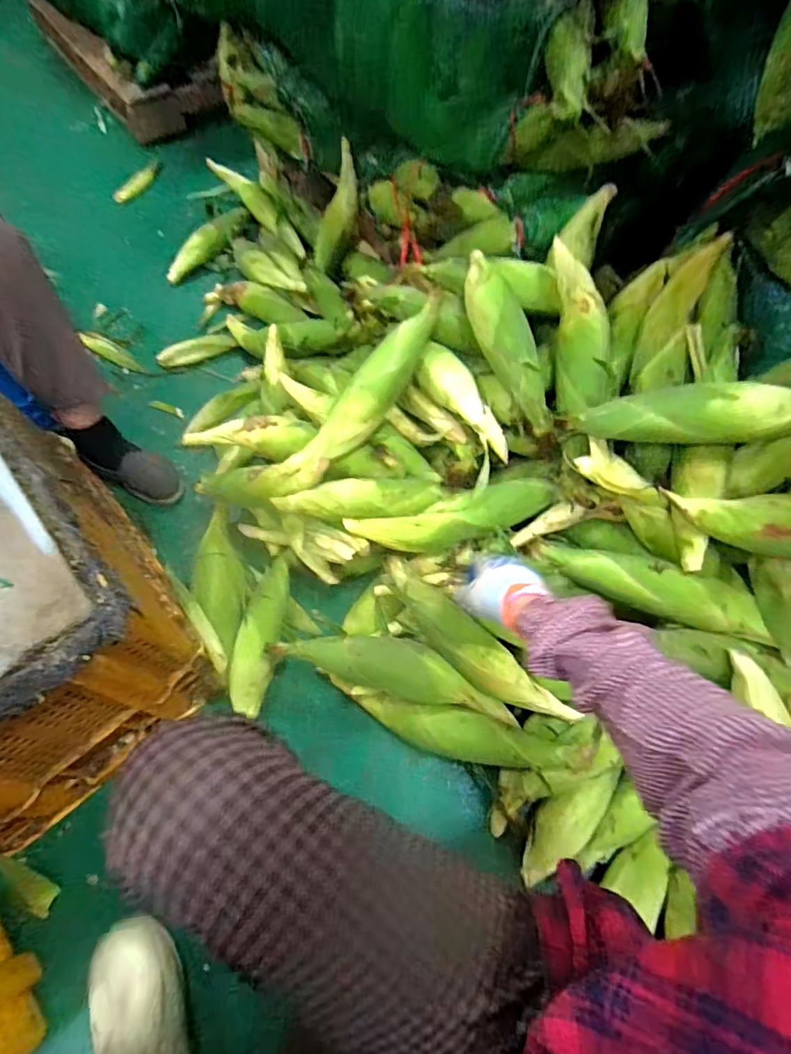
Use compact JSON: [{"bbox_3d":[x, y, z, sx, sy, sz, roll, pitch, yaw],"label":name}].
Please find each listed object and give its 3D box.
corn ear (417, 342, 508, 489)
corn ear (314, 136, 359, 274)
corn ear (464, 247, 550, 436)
[{"bbox_3d":[0.104,-0.177,0.759,0.065,0.056,0.223,-22,64,-10],"label":"corn ear"},{"bbox_3d":[-0.131,-0.728,1.157,0.068,0.057,0.266,23,110,12],"label":"corn ear"},{"bbox_3d":[0.151,-0.278,0.718,0.059,0.059,0.312,-17,78,-8],"label":"corn ear"}]

